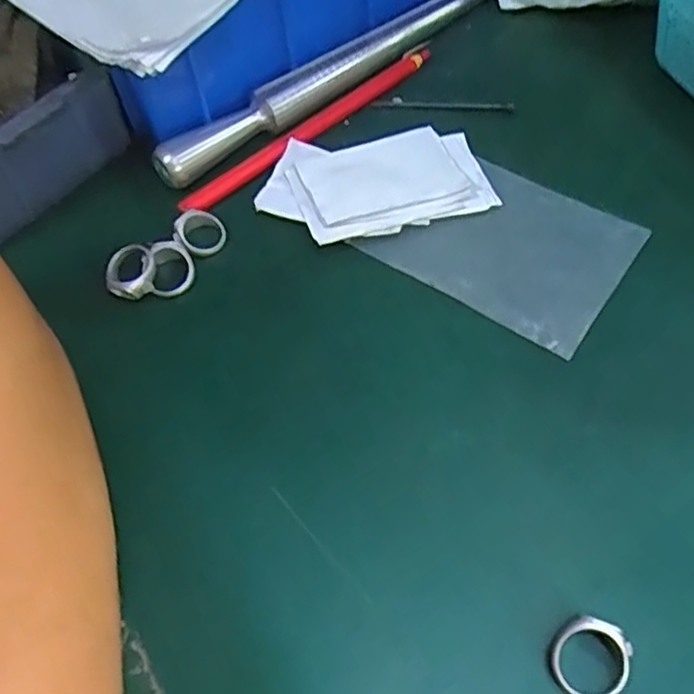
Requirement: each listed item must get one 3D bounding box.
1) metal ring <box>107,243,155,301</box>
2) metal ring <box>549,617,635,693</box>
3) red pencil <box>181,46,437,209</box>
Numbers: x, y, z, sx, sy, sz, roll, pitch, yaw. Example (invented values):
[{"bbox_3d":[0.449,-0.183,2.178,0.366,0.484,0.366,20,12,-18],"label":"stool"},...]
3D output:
[{"bbox_3d":[-0.096,-0.032,0.316,0.020,0.019,0.021,-2,59,3],"label":"metal ring"},{"bbox_3d":[0.079,0.100,0.225,0.024,0.009,0.024,-2,59,3],"label":"metal ring"},{"bbox_3d":[-0.018,-0.113,0.357,0.159,0.009,0.014,-37,64,-17],"label":"red pencil"}]

